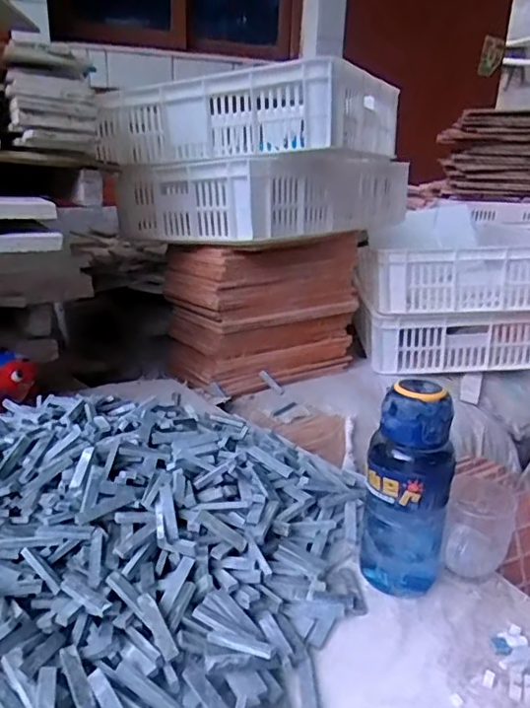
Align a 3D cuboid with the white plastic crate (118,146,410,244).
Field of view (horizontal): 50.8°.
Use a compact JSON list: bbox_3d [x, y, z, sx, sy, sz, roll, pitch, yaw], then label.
[{"bbox_3d":[0.033,-0.340,1.148,0.385,0.161,0.557,17,25,34],"label":"white plastic crate"}]

